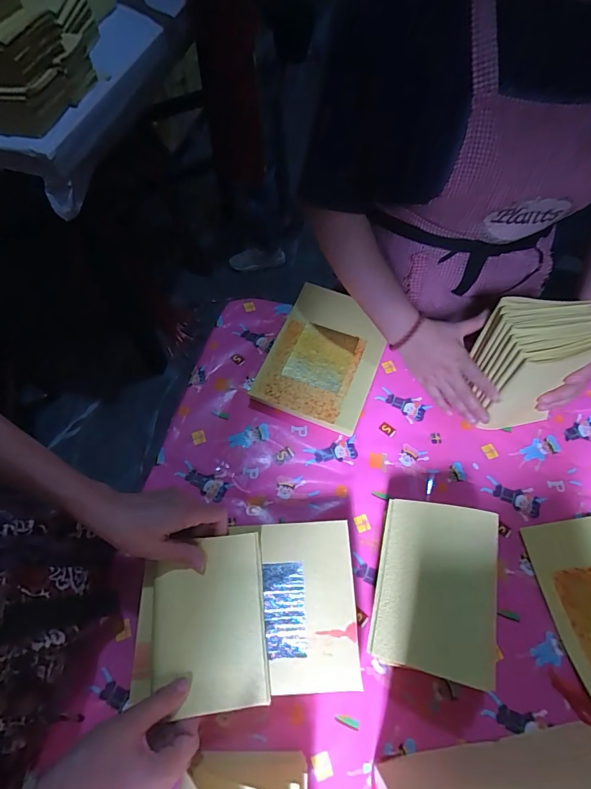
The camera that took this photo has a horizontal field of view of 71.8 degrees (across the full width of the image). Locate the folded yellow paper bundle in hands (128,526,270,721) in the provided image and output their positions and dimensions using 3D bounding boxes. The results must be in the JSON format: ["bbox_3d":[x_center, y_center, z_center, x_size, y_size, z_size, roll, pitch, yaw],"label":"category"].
[{"bbox_3d":[-0.098,0.230,0.423,0.131,0.022,0.161,-4,65,-4],"label":"folded yellow paper bundle in hands"}]

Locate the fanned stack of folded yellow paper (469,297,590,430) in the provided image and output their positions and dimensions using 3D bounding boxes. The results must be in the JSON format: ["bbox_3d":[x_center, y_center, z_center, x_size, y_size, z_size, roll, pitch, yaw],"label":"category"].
[{"bbox_3d":[0.304,-0.037,0.554,0.099,0.171,0.101,-8,61,-5],"label":"fanned stack of folded yellow paper"}]

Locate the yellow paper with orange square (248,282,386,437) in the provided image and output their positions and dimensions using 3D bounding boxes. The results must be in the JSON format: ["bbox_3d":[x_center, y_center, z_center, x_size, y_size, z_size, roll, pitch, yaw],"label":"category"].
[{"bbox_3d":[0.046,-0.062,0.627,0.161,0.015,0.217,21,67,11],"label":"yellow paper with orange square"}]

